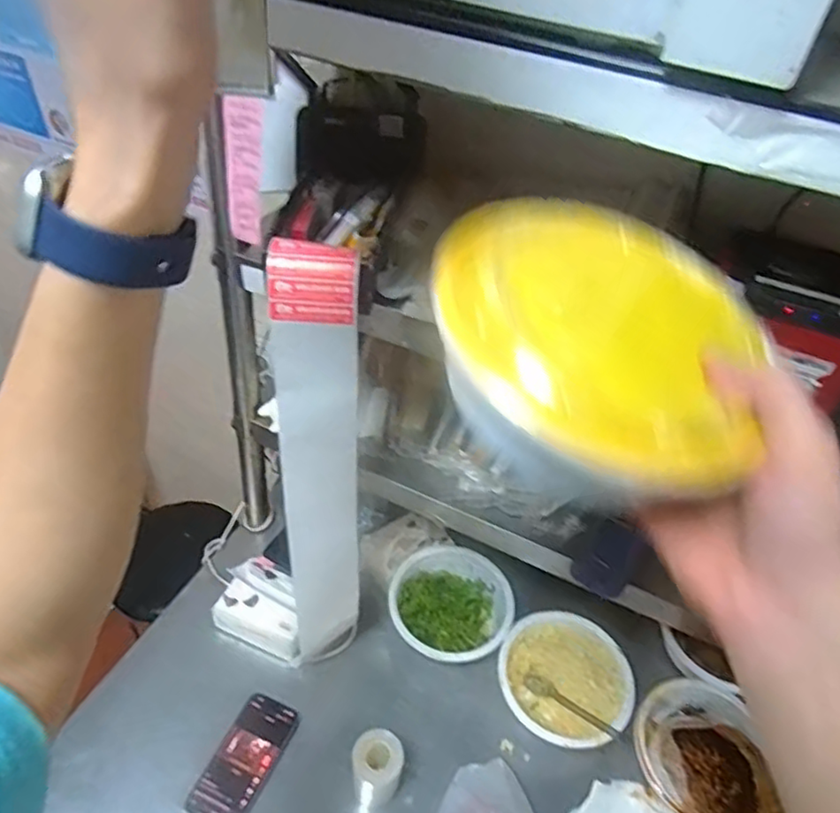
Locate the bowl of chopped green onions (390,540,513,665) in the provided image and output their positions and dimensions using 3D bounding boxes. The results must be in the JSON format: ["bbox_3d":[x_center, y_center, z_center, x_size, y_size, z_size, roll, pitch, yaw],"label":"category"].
[{"bbox_3d":[0.043,0.281,0.888,0.160,0.059,0.174,4,42,-3],"label":"bowl of chopped green onions"}]

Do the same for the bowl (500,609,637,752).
[{"bbox_3d":[0.190,0.357,0.820,0.163,0.052,0.166,4,42,-3],"label":"bowl"}]

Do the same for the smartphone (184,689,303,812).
[{"bbox_3d":[-0.206,0.417,0.742,0.071,0.009,0.143,23,50,14],"label":"smartphone"}]

